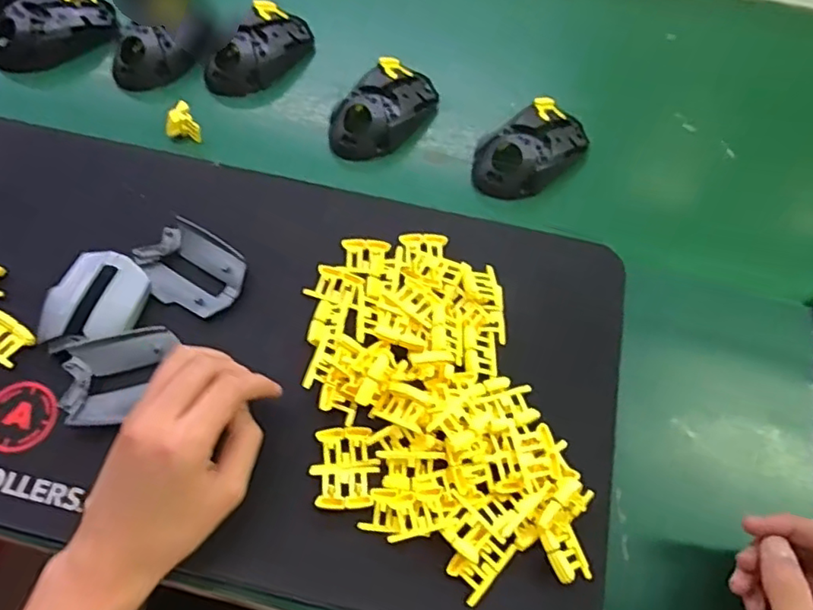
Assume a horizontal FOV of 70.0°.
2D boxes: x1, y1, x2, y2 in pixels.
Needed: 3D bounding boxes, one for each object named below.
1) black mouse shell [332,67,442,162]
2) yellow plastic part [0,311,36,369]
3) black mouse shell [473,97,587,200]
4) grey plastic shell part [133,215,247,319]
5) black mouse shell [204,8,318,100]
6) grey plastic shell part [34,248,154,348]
[{"bbox_3d":[-0.021,-0.179,0.523,0.067,0.033,0.118,38,67,13],"label":"black mouse shell"},{"bbox_3d":[-0.286,0.023,0.411,0.040,0.006,0.028,30,65,10],"label":"yellow plastic part"},{"bbox_3d":[0.110,-0.137,0.505,0.112,0.029,0.063,-35,71,-19],"label":"black mouse shell"},{"bbox_3d":[-0.160,-0.028,0.435,0.079,0.013,0.059,29,65,10],"label":"grey plastic shell part"},{"bbox_3d":[-0.140,-0.244,0.553,0.059,0.041,0.118,35,66,12],"label":"black mouse shell"},{"bbox_3d":[-0.223,-0.005,0.417,0.060,0.016,0.072,15,63,3],"label":"grey plastic shell part"}]

